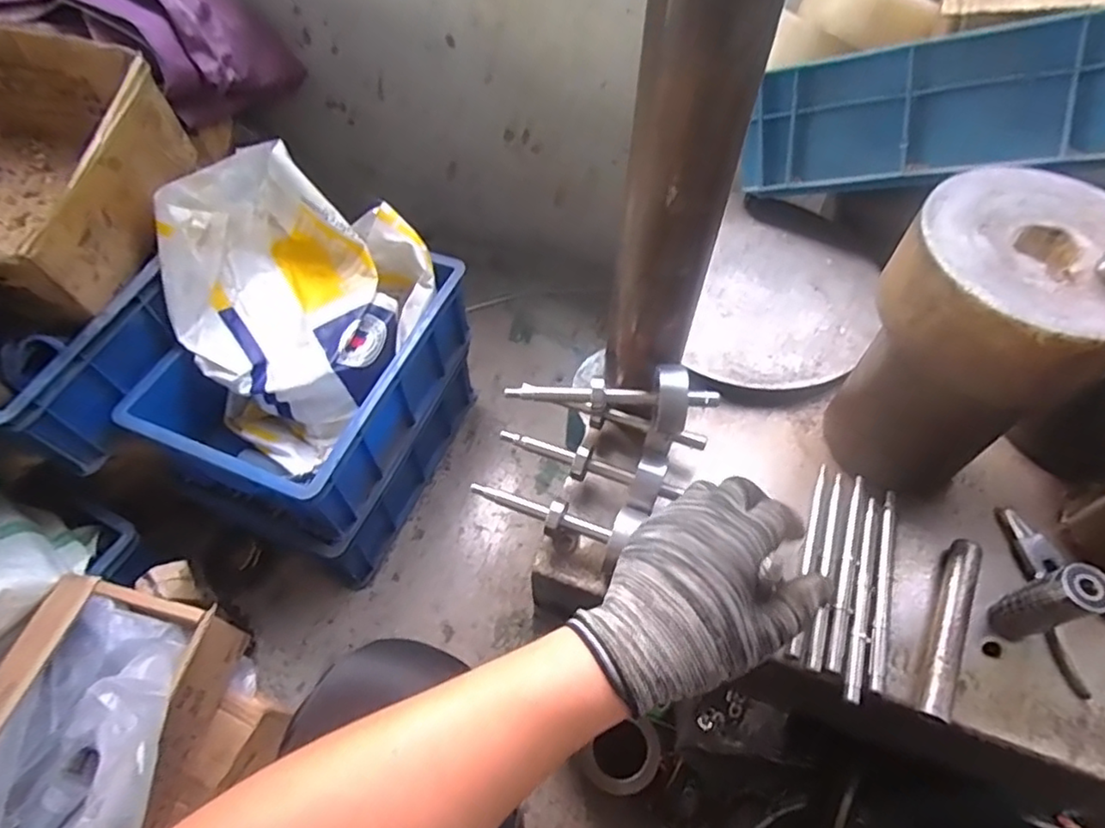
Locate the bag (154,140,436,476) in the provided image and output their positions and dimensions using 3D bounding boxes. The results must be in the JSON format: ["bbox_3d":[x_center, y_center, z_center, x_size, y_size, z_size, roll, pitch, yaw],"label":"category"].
[{"bbox_3d":[-0.347,-0.154,0.846,0.266,0.256,0.314,32,62,18],"label":"bag"}]

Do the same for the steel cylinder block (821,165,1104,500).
[{"bbox_3d":[0.293,-0.046,0.470,0.125,0.212,0.138,36,64,21],"label":"steel cylinder block"}]

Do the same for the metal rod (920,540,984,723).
[{"bbox_3d":[0.292,0.155,0.463,0.018,0.019,0.139,24,60,15],"label":"metal rod"}]

